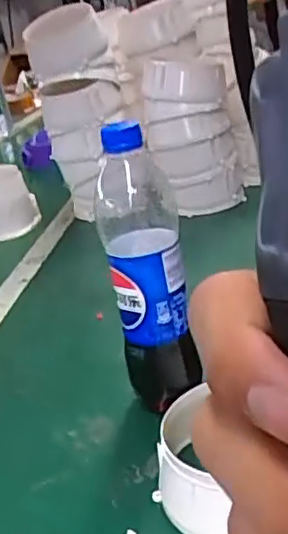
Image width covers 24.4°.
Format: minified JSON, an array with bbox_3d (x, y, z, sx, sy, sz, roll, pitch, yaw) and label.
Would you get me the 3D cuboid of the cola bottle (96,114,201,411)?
[{"bbox_3d":[0.003,0.006,0.552,0.064,0.247,0.062,-13,22,-5],"label":"cola bottle"}]

